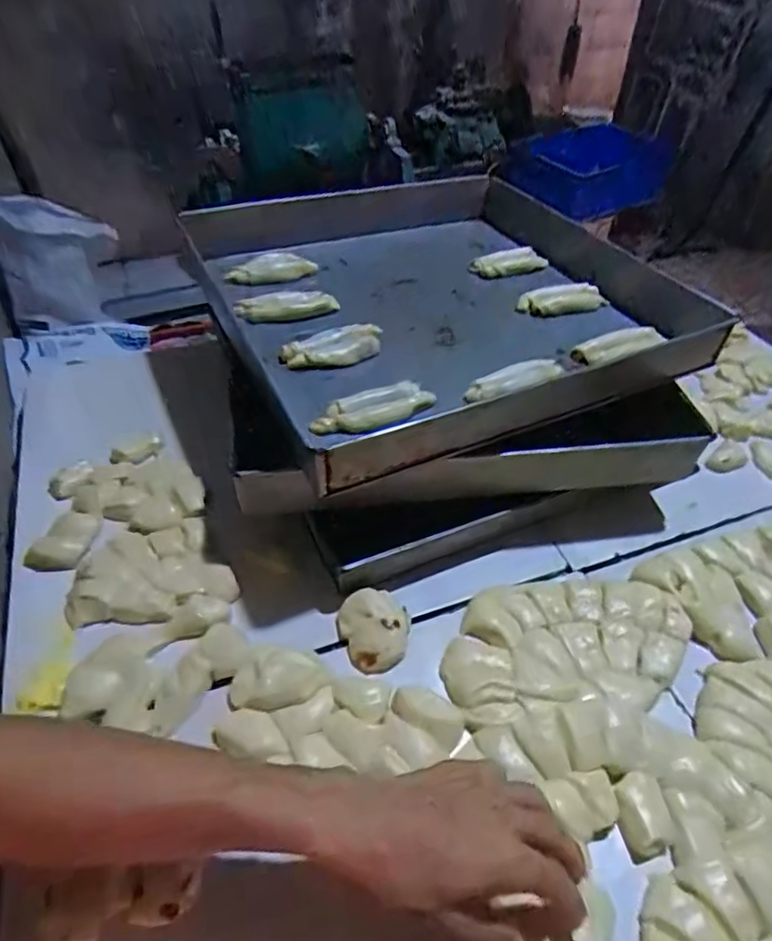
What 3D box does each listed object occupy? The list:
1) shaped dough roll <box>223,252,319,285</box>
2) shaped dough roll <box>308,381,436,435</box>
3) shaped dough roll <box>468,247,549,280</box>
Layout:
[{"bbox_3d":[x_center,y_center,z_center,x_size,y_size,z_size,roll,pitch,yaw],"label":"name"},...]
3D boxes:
[{"bbox_3d":[-0.138,-0.246,0.702,0.108,0.020,0.035,-11,47,-10],"label":"shaped dough roll"},{"bbox_3d":[-0.012,-0.055,0.533,0.112,0.022,0.032,-17,48,-15],"label":"shaped dough roll"},{"bbox_3d":[0.160,-0.271,0.762,0.096,0.027,0.026,-8,46,-7],"label":"shaped dough roll"}]

